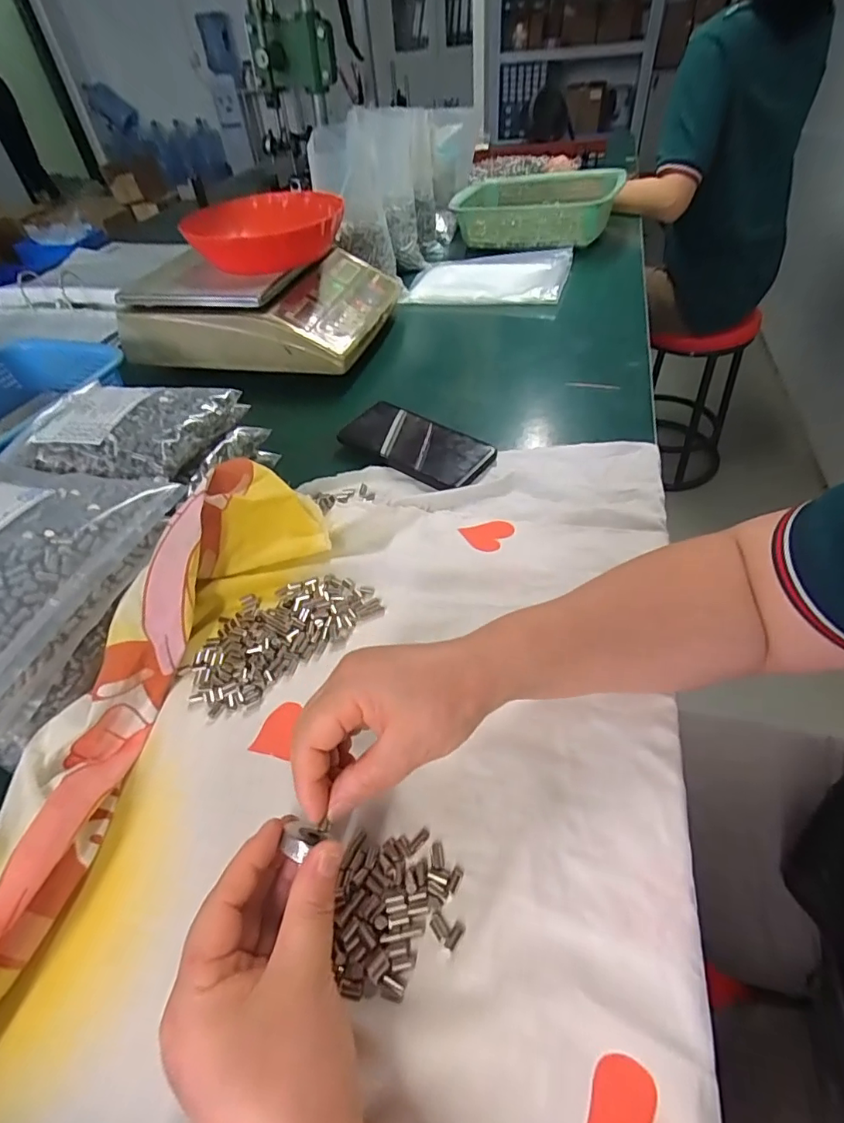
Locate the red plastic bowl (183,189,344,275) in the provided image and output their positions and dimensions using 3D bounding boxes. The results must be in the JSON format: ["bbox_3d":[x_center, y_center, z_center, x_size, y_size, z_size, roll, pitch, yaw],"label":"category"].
[{"bbox_3d":[-0.199,-0.434,0.688,0.186,0.058,0.149,-5,47,1],"label":"red plastic bowl"}]

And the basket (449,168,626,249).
[{"bbox_3d":[0.217,-0.668,0.980,0.284,0.082,0.263,18,51,20],"label":"basket"}]

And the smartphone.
[{"bbox_3d":[-0.007,-0.123,0.538,0.160,0.015,0.075,31,57,29],"label":"smartphone"}]

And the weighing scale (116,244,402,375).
[{"bbox_3d":[-0.225,-0.377,0.753,0.334,0.103,0.273,6,48,11],"label":"weighing scale"}]

